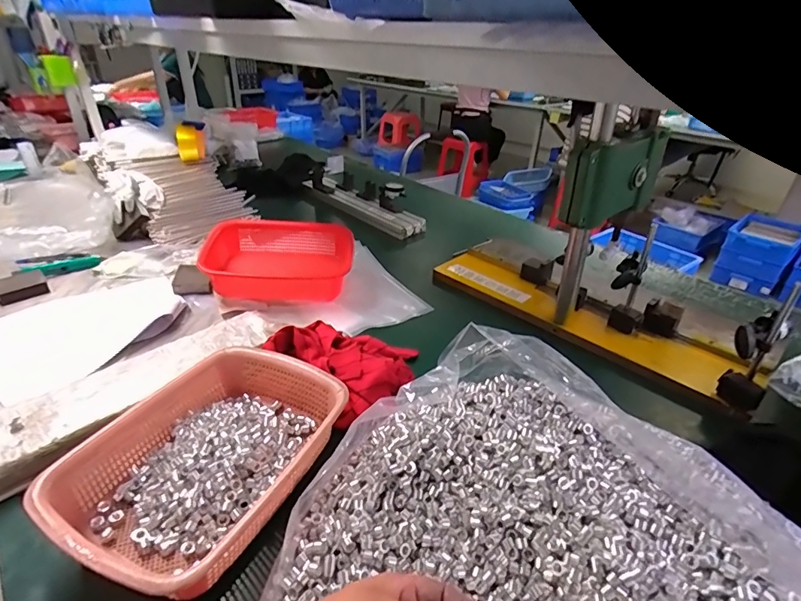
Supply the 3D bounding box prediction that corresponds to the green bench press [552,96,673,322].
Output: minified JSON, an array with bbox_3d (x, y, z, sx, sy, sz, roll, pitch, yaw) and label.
[{"bbox_3d":[0.318,-0.119,0.722,0.185,0.320,0.058,-21,39,-33],"label":"green bench press"}]

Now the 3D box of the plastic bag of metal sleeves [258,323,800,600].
[{"bbox_3d":[0.109,0.217,0.385,0.440,0.116,0.462,24,45,34],"label":"plastic bag of metal sleeves"}]

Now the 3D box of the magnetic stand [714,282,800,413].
[{"bbox_3d":[0.489,0.062,0.606,0.060,0.179,0.060,-25,41,-37],"label":"magnetic stand"}]

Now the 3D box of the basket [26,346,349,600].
[{"bbox_3d":[-0.212,0.175,0.513,0.214,0.071,0.296,14,34,19],"label":"basket"}]

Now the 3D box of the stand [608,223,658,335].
[{"bbox_3d":[0.403,-0.032,0.771,0.063,0.173,0.071,19,35,25],"label":"stand"}]

